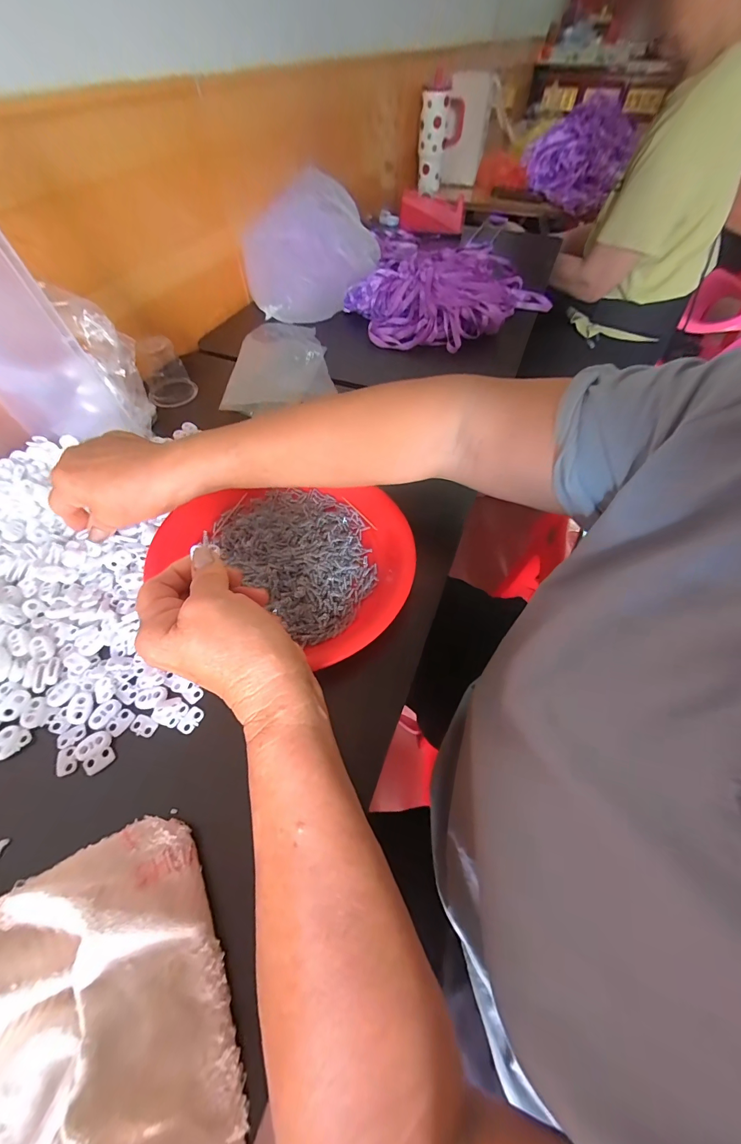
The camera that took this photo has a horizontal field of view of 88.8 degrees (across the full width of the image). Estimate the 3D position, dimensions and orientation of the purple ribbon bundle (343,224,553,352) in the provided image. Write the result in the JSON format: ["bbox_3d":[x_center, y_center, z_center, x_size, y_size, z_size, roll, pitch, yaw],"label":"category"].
[{"bbox_3d":[0.145,-0.577,0.723,0.375,0.063,0.532,10,56,6],"label":"purple ribbon bundle"}]

